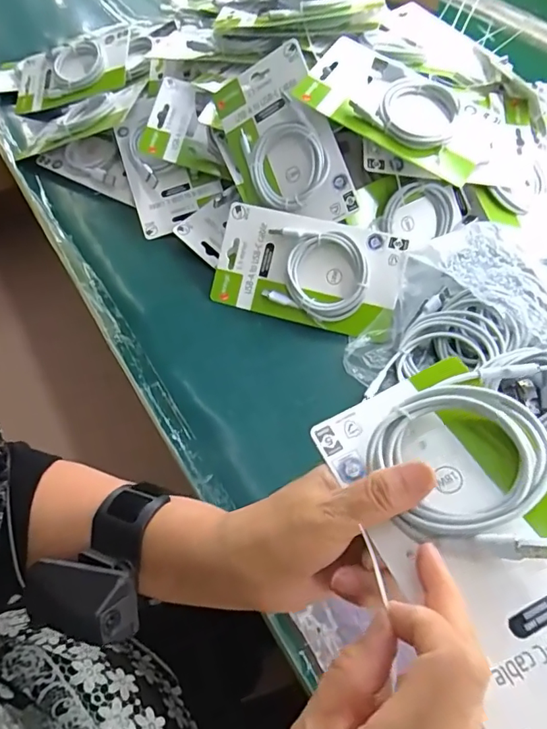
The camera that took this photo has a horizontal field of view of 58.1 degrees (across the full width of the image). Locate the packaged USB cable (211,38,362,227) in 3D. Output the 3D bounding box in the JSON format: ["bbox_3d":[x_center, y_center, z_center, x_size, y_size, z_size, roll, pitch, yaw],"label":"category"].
[{"bbox_3d":[0.005,-0.215,0.485,0.108,0.024,0.175,-18,85,25],"label":"packaged USB cable"}]

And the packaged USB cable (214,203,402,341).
[{"bbox_3d":[0.030,-0.092,0.476,0.177,0.013,0.100,15,95,13],"label":"packaged USB cable"}]

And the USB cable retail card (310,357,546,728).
[{"bbox_3d":[0.101,0.077,0.234,0.098,0.020,0.177,-31,55,2],"label":"USB cable retail card"}]

